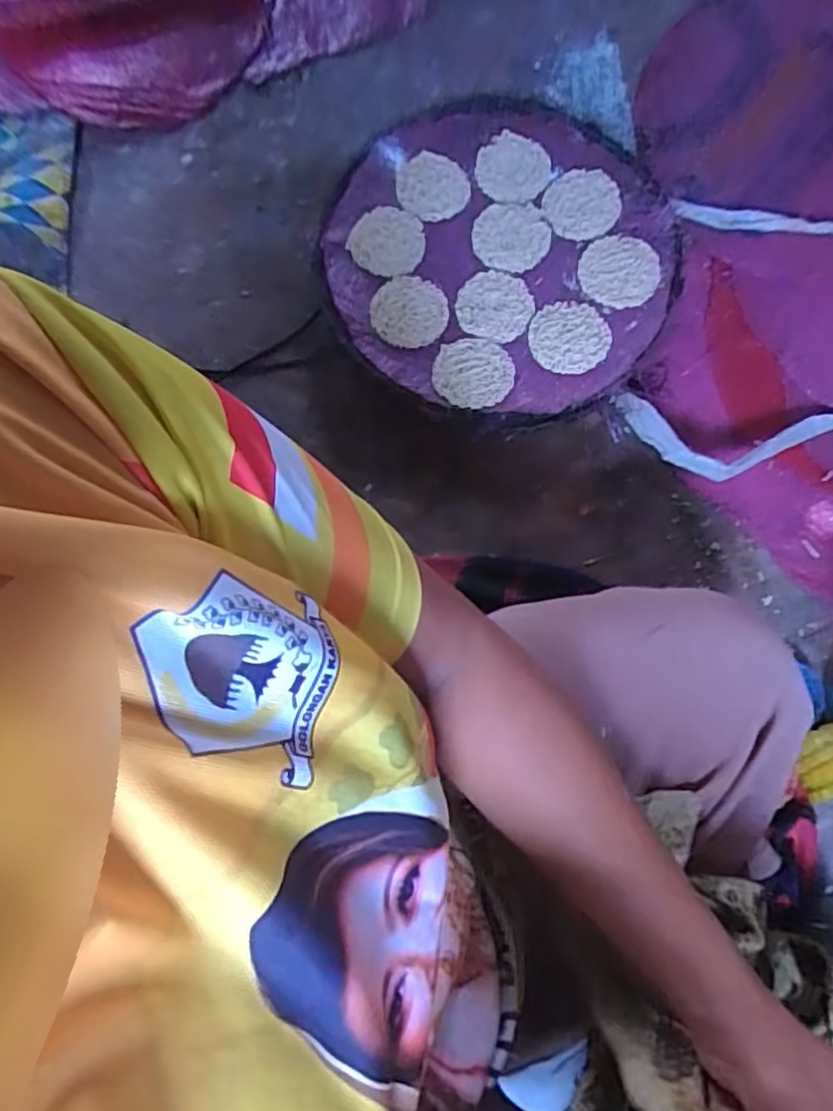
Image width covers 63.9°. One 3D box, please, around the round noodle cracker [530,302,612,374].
[{"bbox_3d":[0.147,-0.210,0.642,0.076,0.012,0.074,0,76,2],"label":"round noodle cracker"}]

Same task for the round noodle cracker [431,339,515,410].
[{"bbox_3d":[0.055,-0.179,0.646,0.075,0.004,0.076,0,76,2],"label":"round noodle cracker"}]

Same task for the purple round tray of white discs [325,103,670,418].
[{"bbox_3d":[0.083,-0.303,0.681,0.340,0.024,0.373,-1,84,7],"label":"purple round tray of white discs"}]

